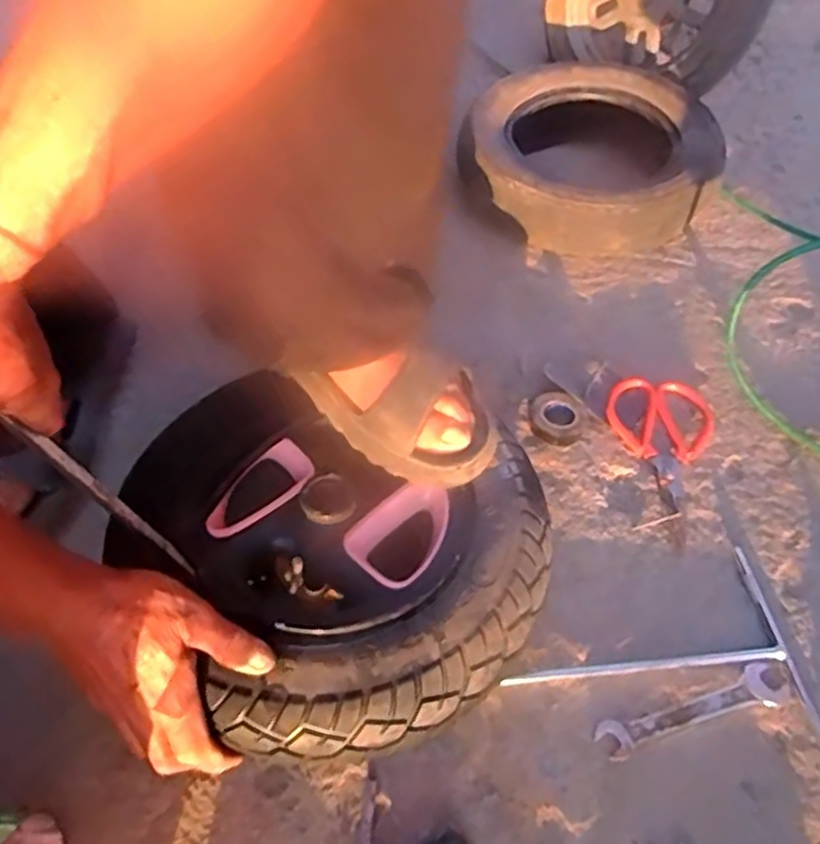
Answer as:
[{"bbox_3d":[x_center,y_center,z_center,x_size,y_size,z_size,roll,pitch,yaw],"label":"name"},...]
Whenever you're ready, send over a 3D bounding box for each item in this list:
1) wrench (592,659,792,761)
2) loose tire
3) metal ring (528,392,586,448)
[{"bbox_3d":[0.218,0.221,0.553,0.159,0.007,0.033,-14,54,-15],"label":"wrench"},{"bbox_3d":[0.234,-0.339,0.953,0.304,0.108,0.292,22,54,13],"label":"loose tire"},{"bbox_3d":[0.147,-0.002,0.726,0.056,0.020,0.053,2,52,-3],"label":"metal ring"}]

